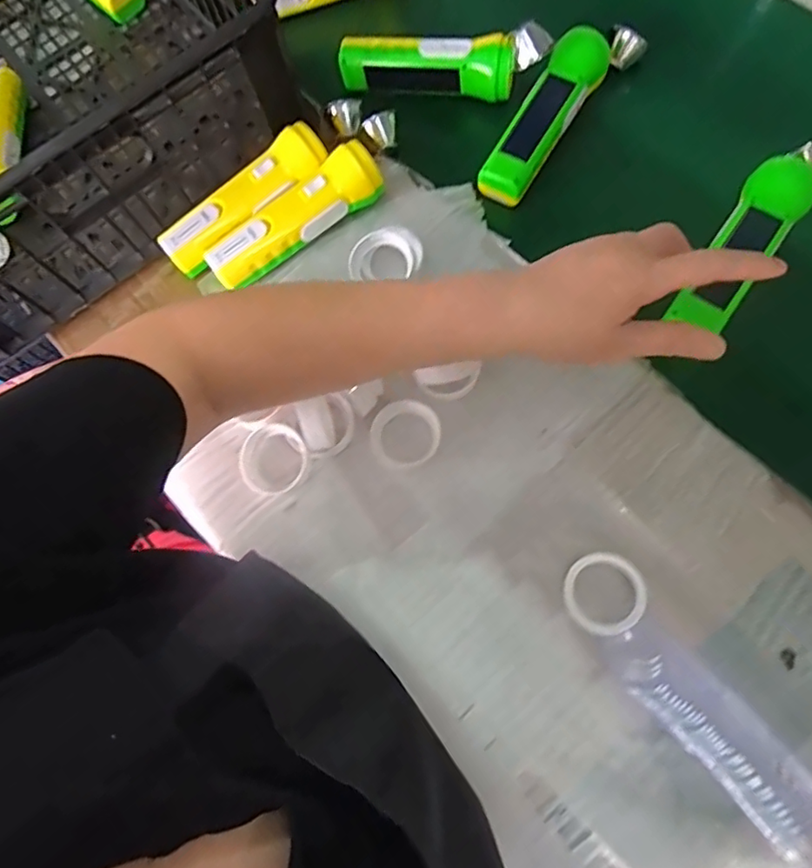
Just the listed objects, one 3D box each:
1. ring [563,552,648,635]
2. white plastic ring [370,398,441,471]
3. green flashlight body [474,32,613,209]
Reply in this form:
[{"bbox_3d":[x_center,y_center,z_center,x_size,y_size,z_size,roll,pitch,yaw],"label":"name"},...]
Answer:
[{"bbox_3d":[0.140,0.113,0.398,0.056,0.007,0.053,-4,74,14],"label":"ring"},{"bbox_3d":[-0.001,0.000,0.448,0.057,0.010,0.052,-2,73,6],"label":"white plastic ring"},{"bbox_3d":[0.120,-0.278,0.499,0.045,0.030,0.156,34,92,11],"label":"green flashlight body"}]

